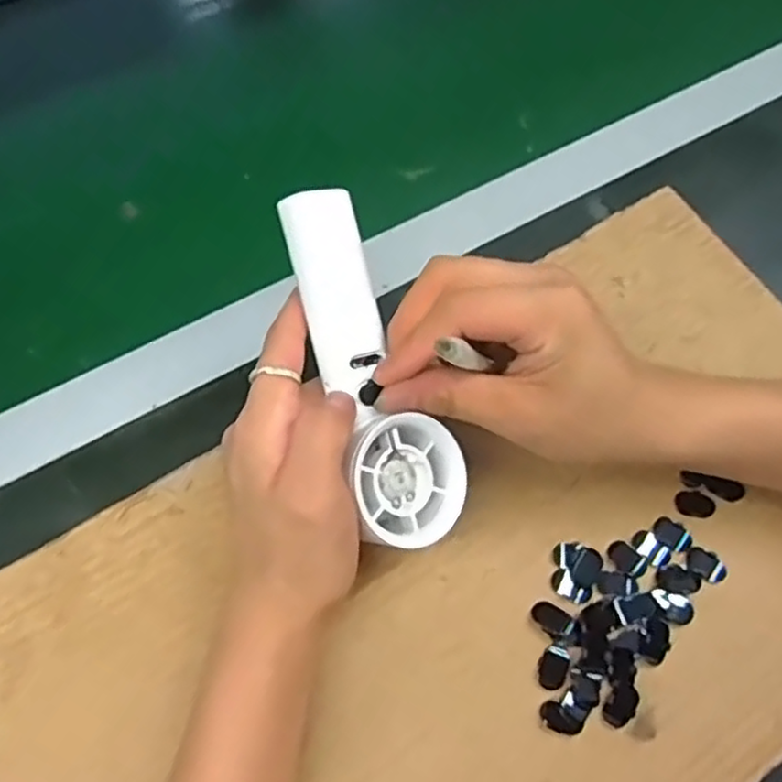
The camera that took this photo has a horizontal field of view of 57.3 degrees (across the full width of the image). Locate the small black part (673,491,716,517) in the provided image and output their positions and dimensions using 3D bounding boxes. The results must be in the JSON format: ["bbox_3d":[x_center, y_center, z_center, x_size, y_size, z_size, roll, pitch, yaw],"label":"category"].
[{"bbox_3d":[0.156,0.057,0.366,0.021,0.004,0.013,4,67,0],"label":"small black part"}]

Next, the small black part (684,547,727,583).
[{"bbox_3d":[0.156,0.085,0.353,0.020,0.004,0.015,29,69,10],"label":"small black part"}]

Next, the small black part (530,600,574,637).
[{"bbox_3d":[0.077,0.108,0.339,0.020,0.004,0.013,30,69,10],"label":"small black part"}]

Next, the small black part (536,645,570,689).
[{"bbox_3d":[0.076,0.129,0.334,0.013,0.005,0.019,26,68,9],"label":"small black part"}]

